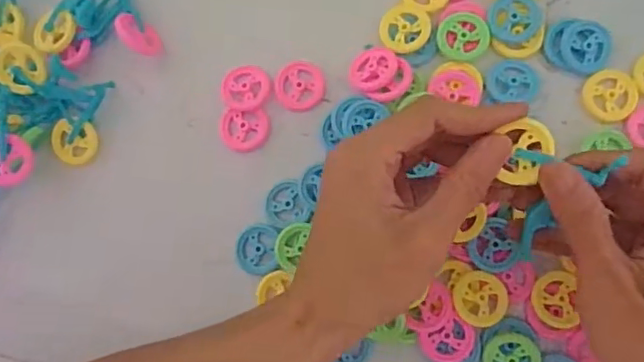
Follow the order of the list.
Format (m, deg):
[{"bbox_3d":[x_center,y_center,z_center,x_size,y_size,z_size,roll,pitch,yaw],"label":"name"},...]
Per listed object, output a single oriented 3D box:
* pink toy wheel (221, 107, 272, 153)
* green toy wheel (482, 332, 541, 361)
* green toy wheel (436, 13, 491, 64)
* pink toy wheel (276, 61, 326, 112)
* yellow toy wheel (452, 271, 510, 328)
[{"bbox_3d":[-0.046,-0.031,0.346,0.029,0.008,0.026,-2,84,7],"label":"pink toy wheel"},{"bbox_3d":[0.103,0.098,0.311,0.029,0.004,0.029,-1,84,7],"label":"green toy wheel"},{"bbox_3d":[0.082,-0.084,0.334,0.030,0.005,0.028,1,84,7],"label":"green toy wheel"},{"bbox_3d":[-0.013,-0.058,0.346,0.029,0.007,0.030,-1,84,7],"label":"pink toy wheel"},{"bbox_3d":[0.087,0.065,0.316,0.029,0.007,0.028,-1,84,7],"label":"yellow toy wheel"}]

